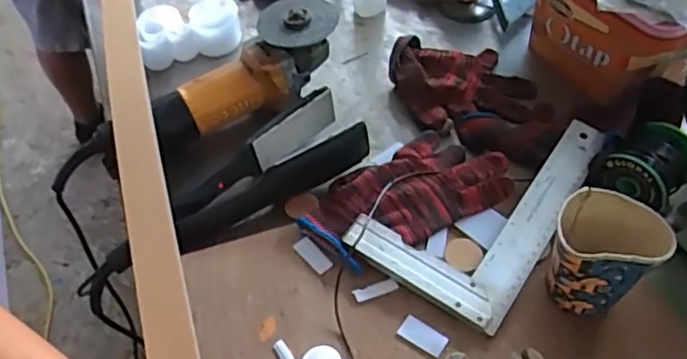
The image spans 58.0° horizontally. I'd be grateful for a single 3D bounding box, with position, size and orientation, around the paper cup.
[{"bbox_3d":[0.206,0.067,0.502,0.081,0.097,0.067,20,53,16],"label":"paper cup"}]

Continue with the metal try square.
[{"bbox_3d":[0.135,0.014,0.596,0.147,0.031,0.255,29,54,22],"label":"metal try square"}]

